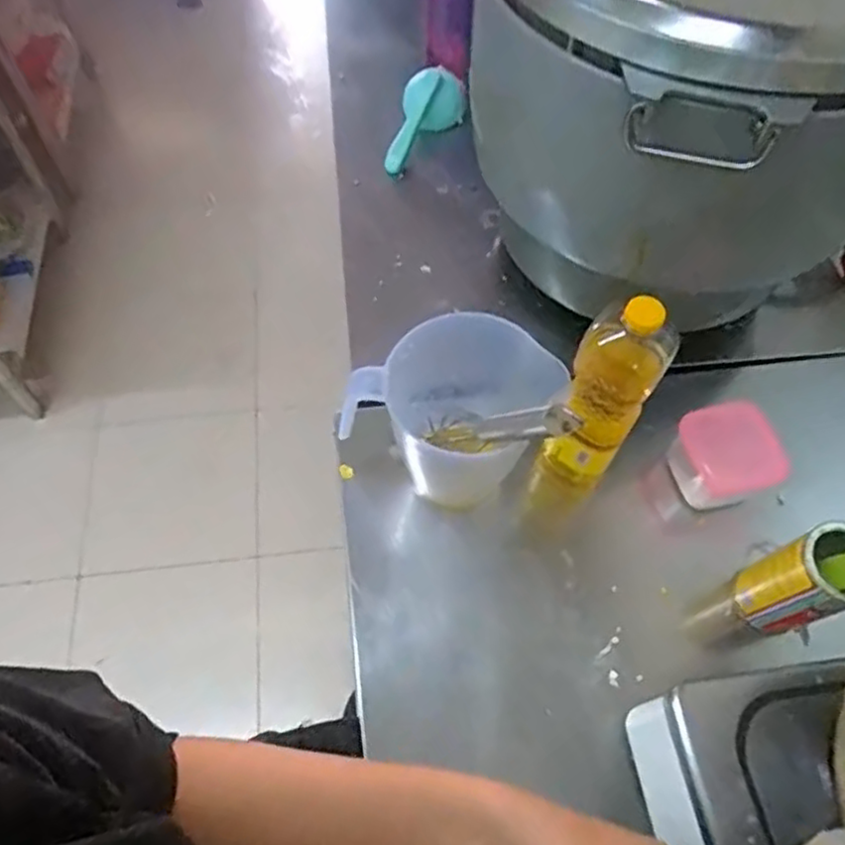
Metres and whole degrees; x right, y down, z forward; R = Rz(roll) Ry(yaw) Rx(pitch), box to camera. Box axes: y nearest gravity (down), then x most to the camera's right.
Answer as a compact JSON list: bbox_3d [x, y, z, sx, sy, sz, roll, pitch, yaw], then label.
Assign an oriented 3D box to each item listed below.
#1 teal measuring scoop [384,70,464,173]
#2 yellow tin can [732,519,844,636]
[{"bbox_3d":[-0.012,-0.472,1.099,0.089,0.051,0.193,30,78,15],"label":"teal measuring scoop"},{"bbox_3d":[0.359,0.152,0.654,0.068,0.139,0.072,0,60,-1],"label":"yellow tin can"}]

